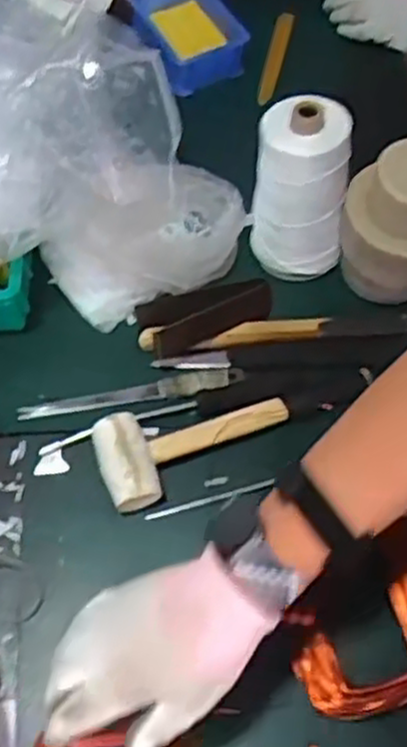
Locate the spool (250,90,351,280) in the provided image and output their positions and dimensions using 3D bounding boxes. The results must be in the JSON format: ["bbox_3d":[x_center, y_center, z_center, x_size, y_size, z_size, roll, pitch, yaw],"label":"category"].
[{"bbox_3d":[0.091,-0.171,0.731,0.083,0.166,0.074,2,62,-1],"label":"spool"}]

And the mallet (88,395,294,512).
[{"bbox_3d":[-0.007,0.060,0.686,0.170,0.043,0.079,-17,64,-10],"label":"mallet"}]

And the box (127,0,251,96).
[{"bbox_3d":[-0.019,-0.417,0.937,0.110,0.048,0.161,-22,64,-13],"label":"box"}]

